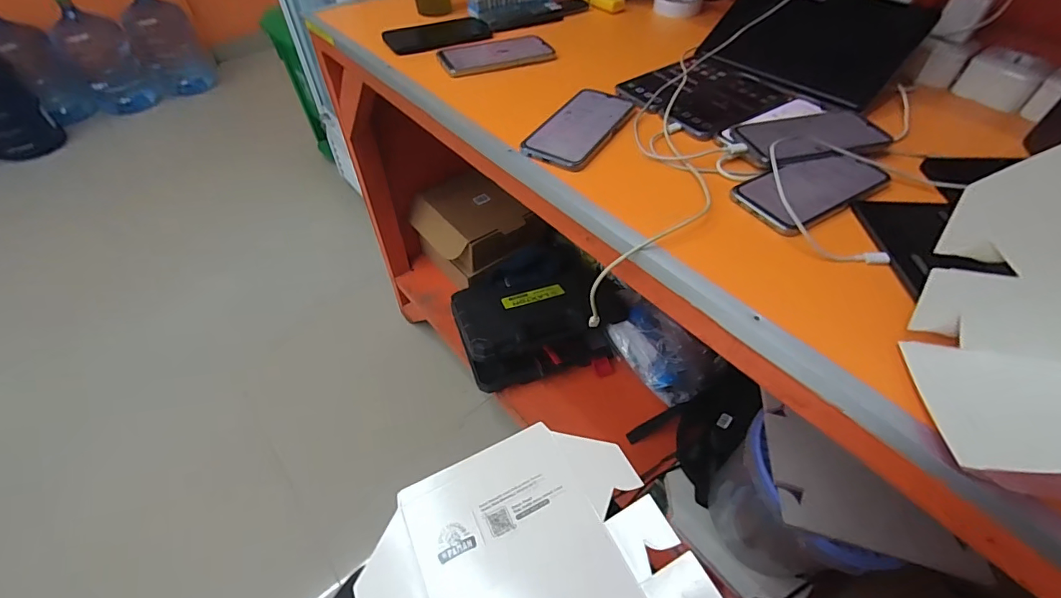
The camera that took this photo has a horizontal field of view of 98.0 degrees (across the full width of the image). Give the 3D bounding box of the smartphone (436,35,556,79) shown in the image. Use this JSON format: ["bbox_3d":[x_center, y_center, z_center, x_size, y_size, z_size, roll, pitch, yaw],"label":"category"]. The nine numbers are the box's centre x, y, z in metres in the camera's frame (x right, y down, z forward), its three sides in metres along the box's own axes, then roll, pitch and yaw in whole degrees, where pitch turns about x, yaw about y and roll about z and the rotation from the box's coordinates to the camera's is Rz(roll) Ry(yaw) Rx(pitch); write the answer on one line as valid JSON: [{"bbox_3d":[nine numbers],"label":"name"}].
[{"bbox_3d":[-0.048,-0.368,0.695,0.170,0.016,0.079,-18,52,-15],"label":"smartphone"}]

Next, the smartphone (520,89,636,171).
[{"bbox_3d":[0.063,-0.211,0.568,0.081,0.017,0.172,25,54,19],"label":"smartphone"}]

